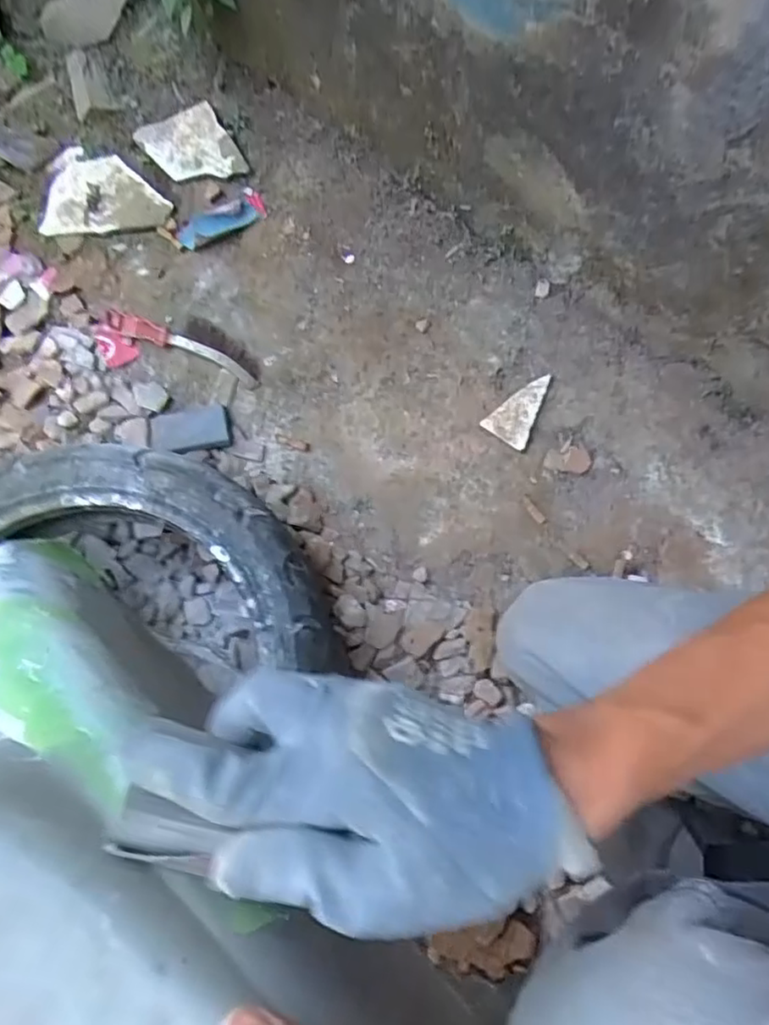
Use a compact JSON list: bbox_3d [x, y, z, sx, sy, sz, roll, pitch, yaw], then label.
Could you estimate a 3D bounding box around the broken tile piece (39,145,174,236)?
[{"bbox_3d":[-0.388,-0.453,0.909,0.188,0.013,0.125,4,82,9],"label":"broken tile piece"}]

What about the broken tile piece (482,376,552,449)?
[{"bbox_3d":[0.158,-0.128,0.782,0.057,0.007,0.092,19,83,12],"label":"broken tile piece"}]

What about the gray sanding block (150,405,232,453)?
[{"bbox_3d":[-0.243,-0.101,0.805,0.101,0.026,0.055,-5,72,-3],"label":"gray sanding block"}]

